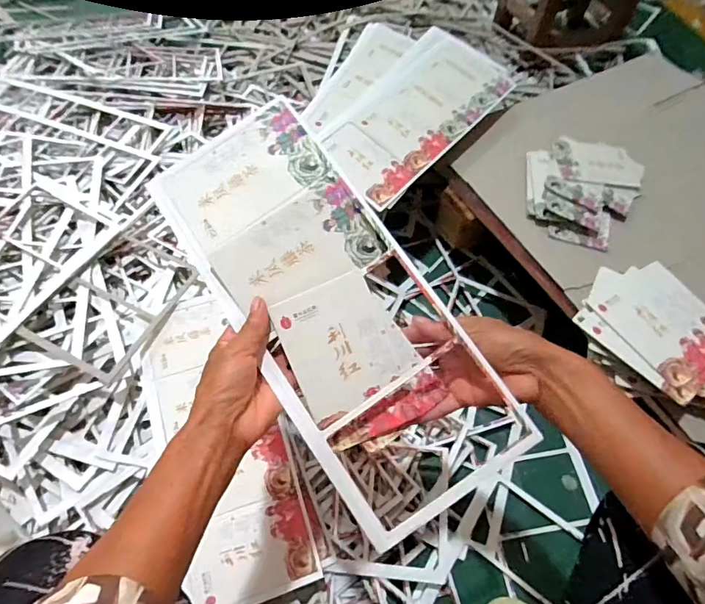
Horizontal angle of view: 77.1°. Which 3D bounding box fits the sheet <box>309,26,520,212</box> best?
[{"bbox_3d":[0.105,-0.326,0.742,0.185,0.010,0.395,38,67,9],"label":"sheet"}]

